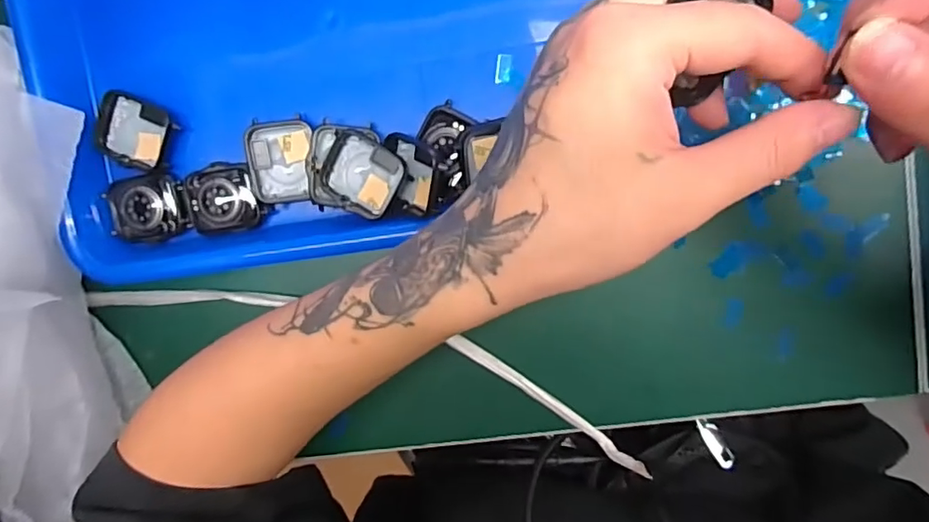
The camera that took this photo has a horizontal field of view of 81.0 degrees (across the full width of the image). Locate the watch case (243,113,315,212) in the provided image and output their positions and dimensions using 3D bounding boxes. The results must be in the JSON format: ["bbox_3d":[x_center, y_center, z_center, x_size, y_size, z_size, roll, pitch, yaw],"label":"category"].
[{"bbox_3d":[-0.100,-0.053,0.300,0.037,0.016,0.047,-1,97,7],"label":"watch case"}]

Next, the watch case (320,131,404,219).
[{"bbox_3d":[-0.054,-0.046,0.295,0.041,0.016,0.037,27,99,2],"label":"watch case"}]

